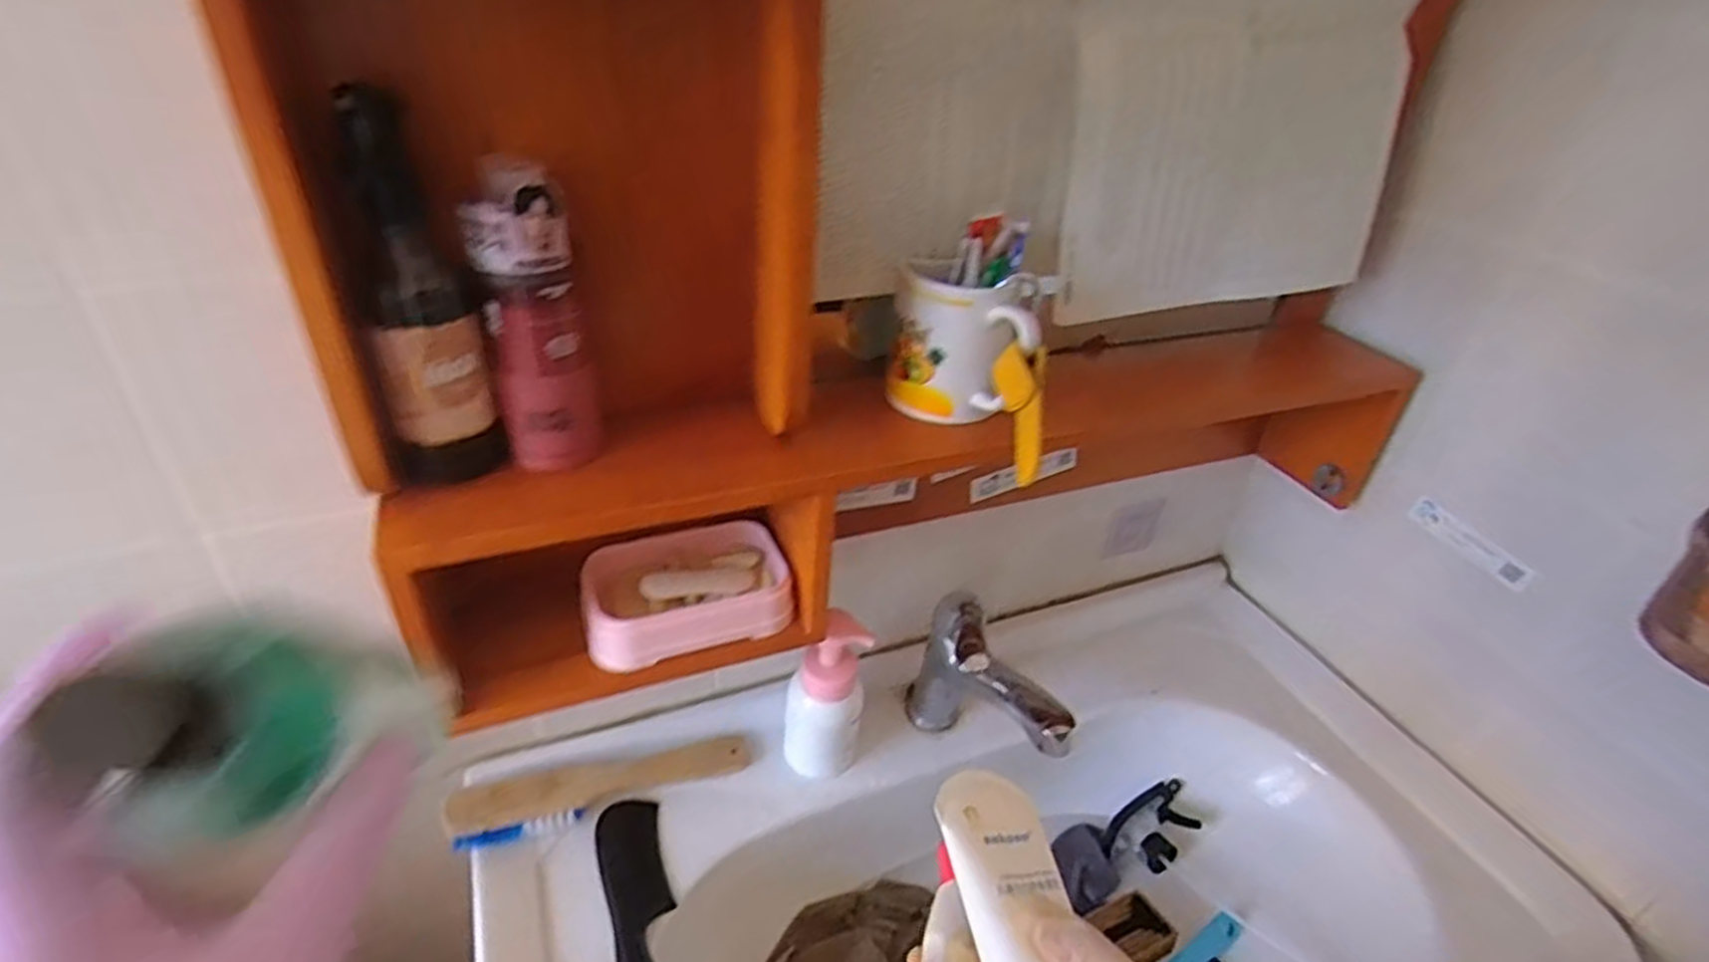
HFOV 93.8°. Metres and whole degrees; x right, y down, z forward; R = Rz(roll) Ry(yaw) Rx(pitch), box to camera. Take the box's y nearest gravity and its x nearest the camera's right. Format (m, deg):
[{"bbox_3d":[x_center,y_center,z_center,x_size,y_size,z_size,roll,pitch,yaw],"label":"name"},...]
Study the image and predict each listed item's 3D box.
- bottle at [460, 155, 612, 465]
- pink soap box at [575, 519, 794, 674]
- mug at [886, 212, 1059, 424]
[{"bbox_3d":[-0.173,-0.090,0.439,0.049,0.159,0.059,-7,35,-16],"label":"bottle"},{"bbox_3d":[-0.116,0.072,0.556,0.137,0.030,0.100,-8,36,-19],"label":"pink soap box"},{"bbox_3d":[0.072,-0.097,0.523,0.096,0.116,0.083,8,34,5],"label":"mug"}]

